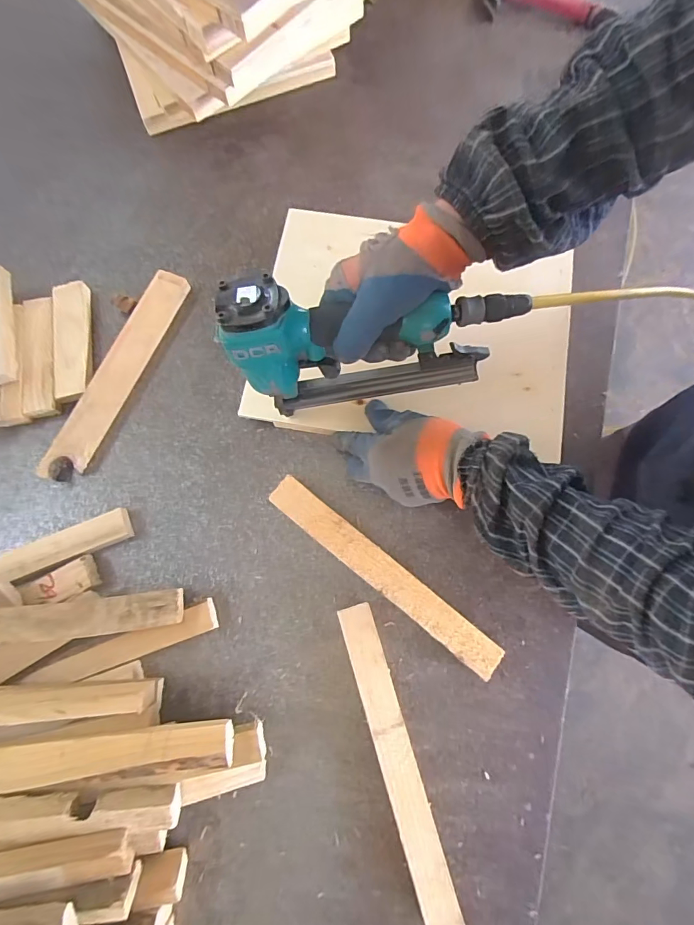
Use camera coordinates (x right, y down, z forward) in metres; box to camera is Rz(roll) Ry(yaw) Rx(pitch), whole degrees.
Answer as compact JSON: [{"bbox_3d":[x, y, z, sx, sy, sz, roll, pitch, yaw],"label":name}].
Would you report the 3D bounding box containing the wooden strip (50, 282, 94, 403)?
[{"bbox_3d":[-0.347,-0.153,0.539,0.042,0.017,0.157,-9,76,-2],"label":"wooden strip"}]

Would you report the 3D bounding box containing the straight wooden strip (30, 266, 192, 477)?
[{"bbox_3d":[-0.278,-0.111,0.522,0.042,0.021,0.282,22,77,6],"label":"straight wooden strip"}]

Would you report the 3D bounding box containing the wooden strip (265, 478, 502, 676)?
[{"bbox_3d":[0.037,0.116,0.456,0.283,0.024,0.036,38,79,9],"label":"wooden strip"}]

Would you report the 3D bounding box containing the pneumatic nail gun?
[{"bbox_3d":[0.016,-0.106,0.399,0.234,0.135,0.062,-1,76,0],"label":"pneumatic nail gun"}]

